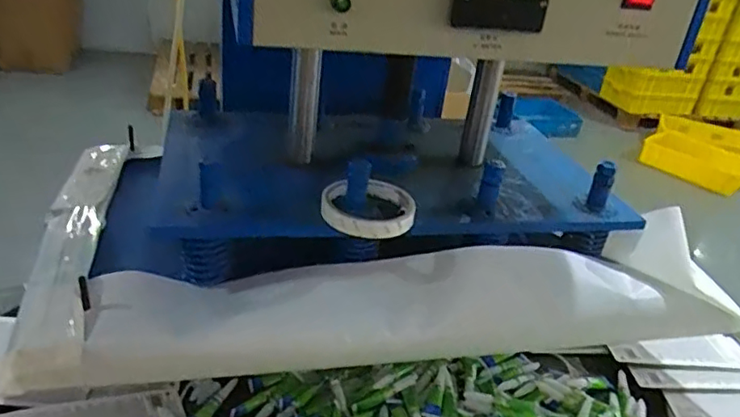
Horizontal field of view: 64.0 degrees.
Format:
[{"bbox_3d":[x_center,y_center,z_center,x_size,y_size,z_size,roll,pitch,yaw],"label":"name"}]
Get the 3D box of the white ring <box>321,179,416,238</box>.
[{"bbox_3d":[-0.002,0.000,0.569,0.087,0.019,0.087,5,29,-5],"label":"white ring"}]

